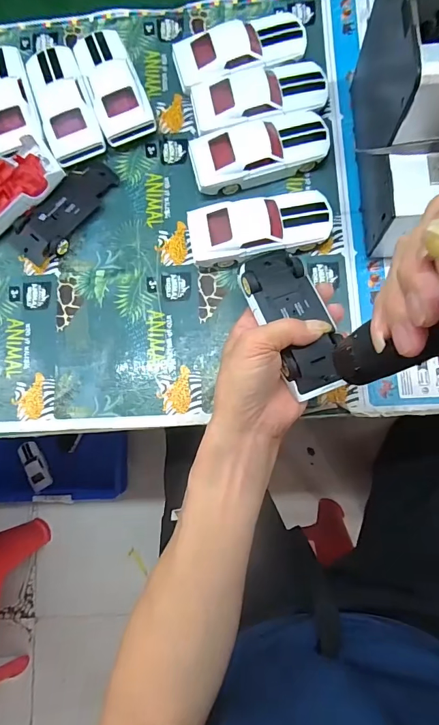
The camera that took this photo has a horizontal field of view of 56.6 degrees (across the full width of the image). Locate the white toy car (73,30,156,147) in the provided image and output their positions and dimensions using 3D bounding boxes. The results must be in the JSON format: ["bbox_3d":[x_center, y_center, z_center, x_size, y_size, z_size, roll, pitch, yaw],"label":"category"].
[{"bbox_3d":[-0.108,-0.281,0.413,0.054,0.032,0.129,-22,80,1],"label":"white toy car"}]

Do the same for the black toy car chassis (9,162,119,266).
[{"bbox_3d":[-0.151,-0.151,0.403,0.047,0.019,0.118,40,88,8],"label":"black toy car chassis"}]

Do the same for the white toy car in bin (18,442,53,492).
[{"bbox_3d":[-0.485,0.273,1.074,0.048,0.035,0.130,-19,79,1],"label":"white toy car in bin"}]

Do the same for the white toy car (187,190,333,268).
[{"bbox_3d":[0.038,-0.120,0.376,0.127,0.035,0.058,-9,79,3],"label":"white toy car"}]

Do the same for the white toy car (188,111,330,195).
[{"bbox_3d":[0.039,-0.201,0.385,0.129,0.029,0.054,-13,83,3],"label":"white toy car"}]

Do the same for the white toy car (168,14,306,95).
[{"bbox_3d":[0.021,-0.309,0.407,0.131,0.034,0.063,-15,80,2],"label":"white toy car"}]

